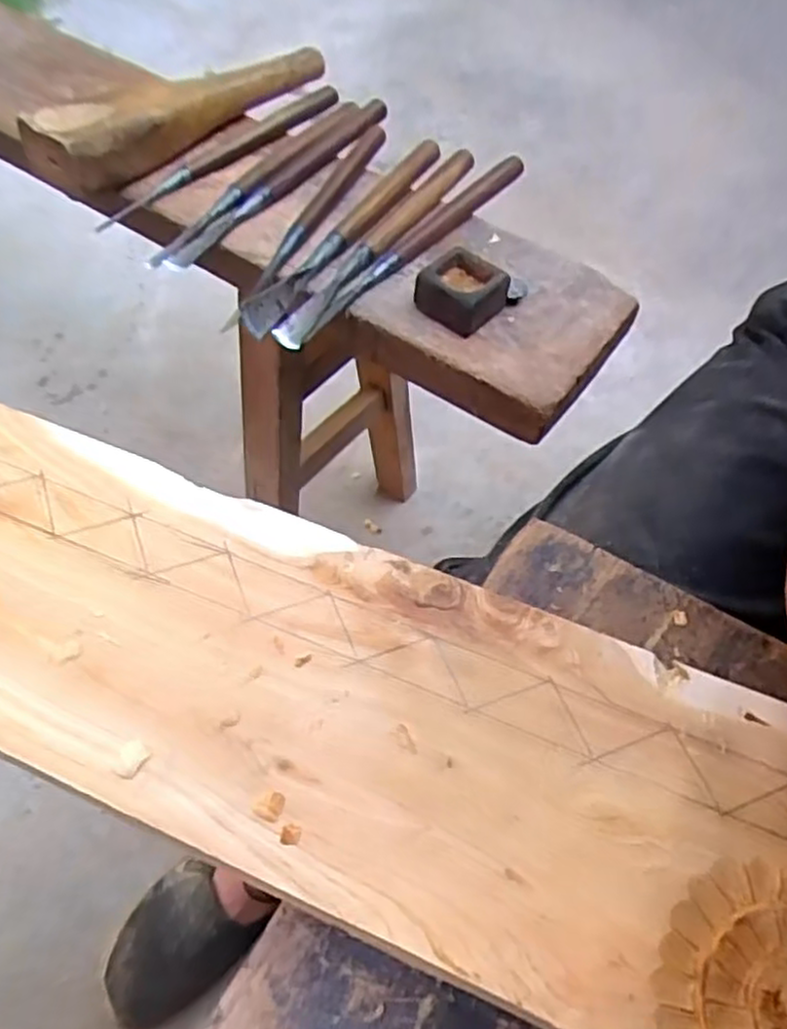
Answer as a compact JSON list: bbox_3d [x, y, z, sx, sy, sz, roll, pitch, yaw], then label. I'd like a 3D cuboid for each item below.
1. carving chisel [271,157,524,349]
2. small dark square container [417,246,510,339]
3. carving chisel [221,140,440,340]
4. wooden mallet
[{"bbox_3d":[0.013,-0.192,0.518,0.019,0.023,0.256,36,62,19],"label":"carving chisel"},{"bbox_3d":[0.044,-0.147,0.482,0.050,0.030,0.043,39,63,21],"label":"small dark square container"},{"bbox_3d":[-0.033,-0.206,0.531,0.025,0.015,0.254,28,59,15],"label":"carving chisel"},{"bbox_3d":[-0.163,-0.332,0.596,0.063,0.050,0.273,33,58,18],"label":"wooden mallet"}]

